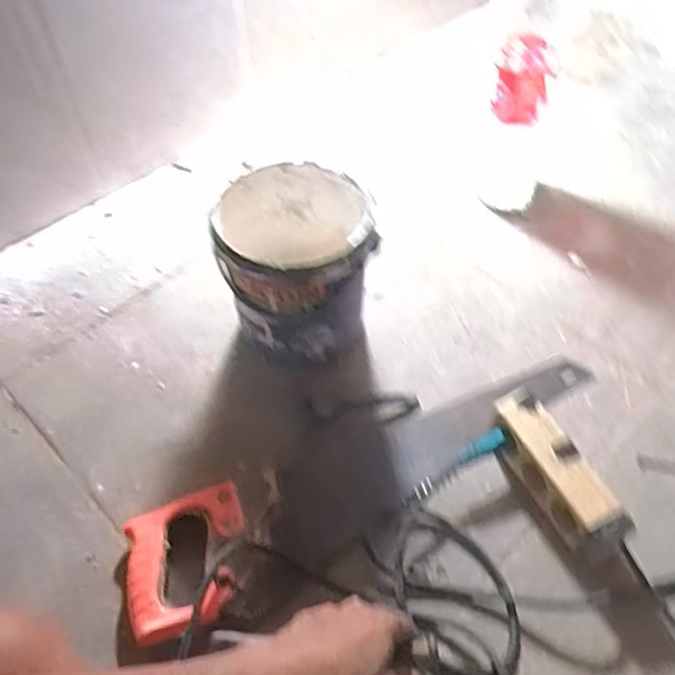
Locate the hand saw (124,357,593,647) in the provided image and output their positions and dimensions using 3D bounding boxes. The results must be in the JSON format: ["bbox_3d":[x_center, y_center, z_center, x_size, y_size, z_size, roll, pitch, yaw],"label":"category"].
[{"bbox_3d":[0.033,0.117,0.653,0.501,0.031,0.116,-26,56,-18],"label":"hand saw"}]

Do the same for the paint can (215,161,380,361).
[{"bbox_3d":[-0.040,-0.068,0.709,0.147,0.172,0.153,-1,53,1],"label":"paint can"}]

